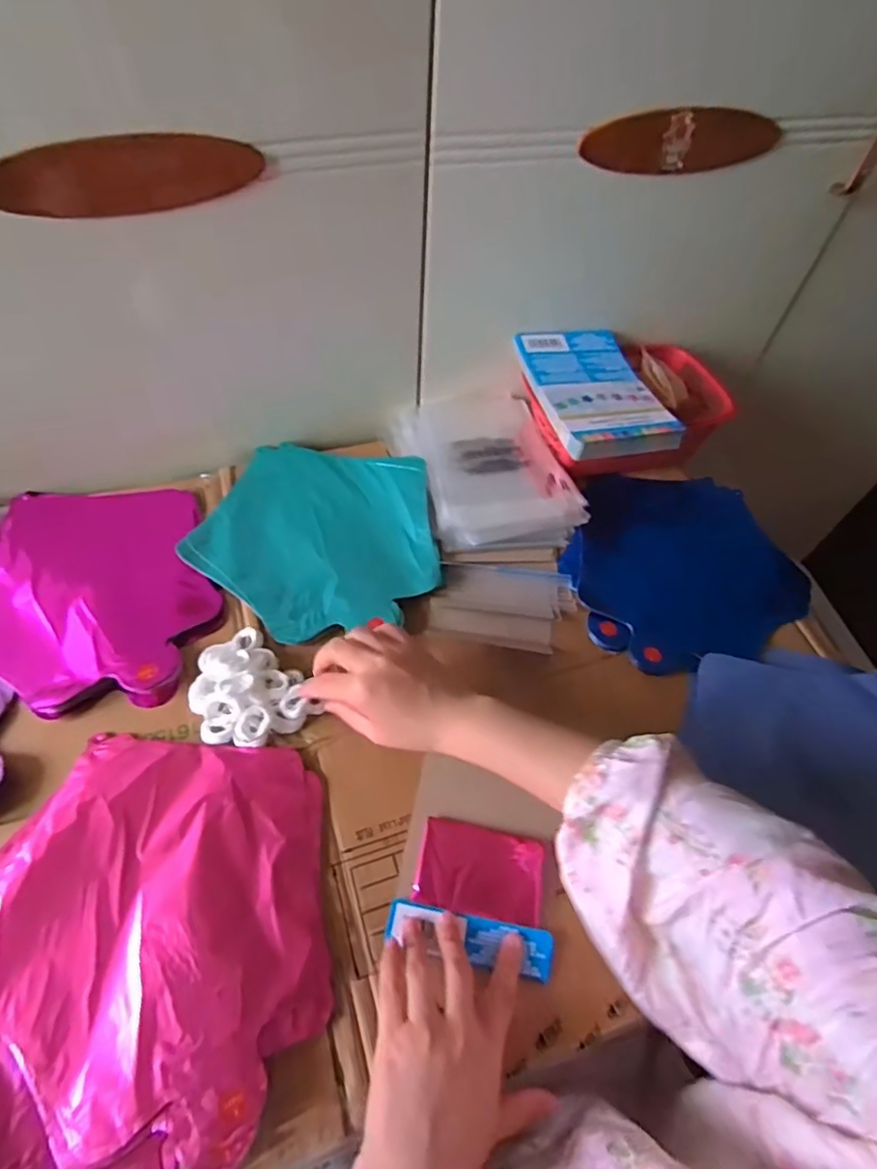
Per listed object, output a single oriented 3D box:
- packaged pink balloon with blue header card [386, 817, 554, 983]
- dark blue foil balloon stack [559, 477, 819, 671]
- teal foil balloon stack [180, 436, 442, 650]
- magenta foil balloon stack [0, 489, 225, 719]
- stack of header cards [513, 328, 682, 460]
[{"bbox_3d":[0.029,0.224,0.440,0.111,0.013,0.085,12,57,6],"label":"packaged pink balloon with blue header card"},{"bbox_3d":[0.244,-0.021,0.603,0.235,0.023,0.214,-9,57,-8],"label":"dark blue foil balloon stack"},{"bbox_3d":[-0.113,-0.048,0.590,0.232,0.020,0.222,18,58,9],"label":"teal foil balloon stack"},{"bbox_3d":[-0.322,0.003,0.545,0.227,0.019,0.236,-7,57,-7],"label":"magenta foil balloon stack"},{"bbox_3d":[0.158,-0.196,0.606,0.115,0.027,0.195,-10,58,-11],"label":"stack of header cards"}]

